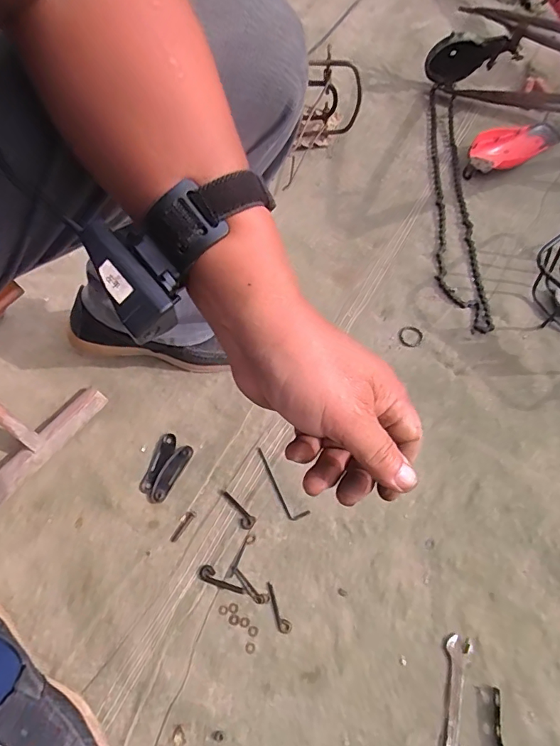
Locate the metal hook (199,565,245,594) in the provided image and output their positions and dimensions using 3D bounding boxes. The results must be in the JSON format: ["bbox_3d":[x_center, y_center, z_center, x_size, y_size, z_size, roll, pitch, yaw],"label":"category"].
[{"bbox_3d":[-0.077,0.275,0.607,0.064,0.004,0.019,27,70,8],"label":"metal hook"}]

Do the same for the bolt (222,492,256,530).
[{"bbox_3d":[-0.060,0.192,0.641,0.059,0.004,0.020,40,72,12],"label":"bolt"}]

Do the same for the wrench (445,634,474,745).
[{"bbox_3d":[0.208,0.399,0.552,0.030,0.009,0.150,14,69,4],"label":"wrench"}]

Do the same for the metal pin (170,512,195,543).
[{"bbox_3d":[-0.134,0.211,0.634,0.010,0.004,0.045,33,71,9],"label":"metal pin"}]

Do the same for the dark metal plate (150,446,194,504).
[{"bbox_3d":[-0.156,0.142,0.657,0.029,0.007,0.086,28,71,9],"label":"dark metal plate"}]

